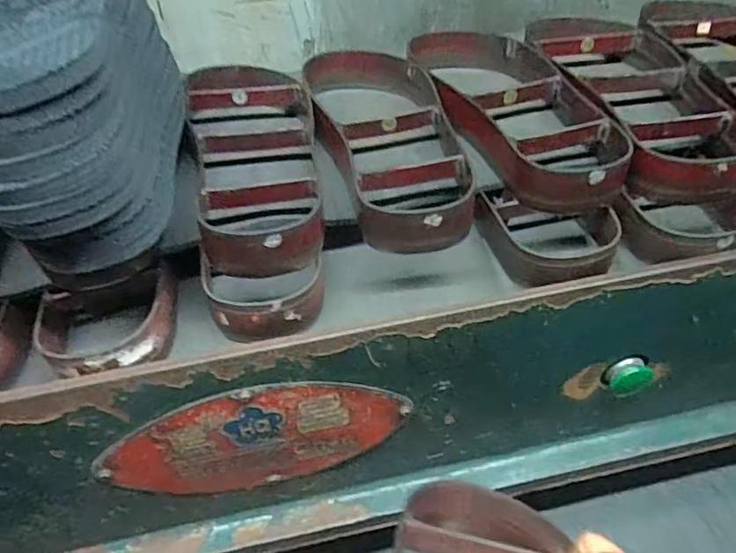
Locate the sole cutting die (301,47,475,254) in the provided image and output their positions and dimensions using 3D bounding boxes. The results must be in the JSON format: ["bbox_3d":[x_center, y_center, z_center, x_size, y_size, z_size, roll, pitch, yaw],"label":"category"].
[{"bbox_3d":[0.016,-0.126,0.496,0.118,0.037,0.287,-10,44,-6],"label":"sole cutting die"}]

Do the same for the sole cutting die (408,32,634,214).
[{"bbox_3d":[0.129,-0.149,0.516,0.134,0.048,0.268,-7,43,-3],"label":"sole cutting die"}]

